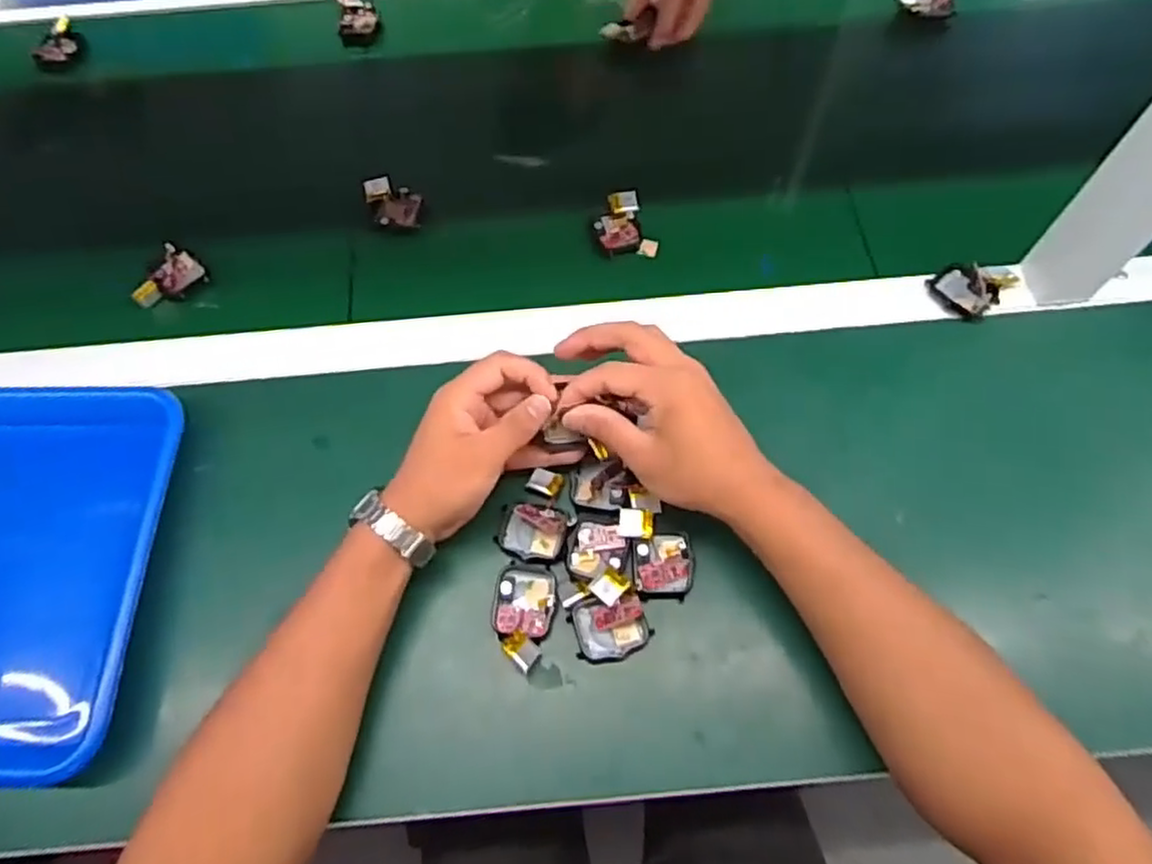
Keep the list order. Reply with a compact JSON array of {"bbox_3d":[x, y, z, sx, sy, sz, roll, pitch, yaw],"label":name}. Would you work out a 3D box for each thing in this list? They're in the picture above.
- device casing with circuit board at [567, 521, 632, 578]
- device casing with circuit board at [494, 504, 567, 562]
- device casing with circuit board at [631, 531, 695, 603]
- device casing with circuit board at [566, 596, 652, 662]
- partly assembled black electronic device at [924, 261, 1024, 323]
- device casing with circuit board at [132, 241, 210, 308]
[{"bbox_3d":[0.015,0.076,0.471,0.041,0.007,0.039,4,66,4],"label":"device casing with circuit board"},{"bbox_3d":[-0.029,0.065,0.475,0.043,0.013,0.033,9,66,6],"label":"device casing with circuit board"},{"bbox_3d":[0.056,0.086,0.467,0.040,0.008,0.043,6,66,5],"label":"device casing with circuit board"},{"bbox_3d":[0.022,0.122,0.446,0.049,0.016,0.035,-3,65,1],"label":"device casing with circuit board"},{"bbox_3d":[0.302,-0.113,0.546,0.057,0.014,0.047,-35,69,-13],"label":"partly assembled black electronic device"},{"bbox_3d":[-0.323,-0.122,0.568,0.028,0.033,0.055,42,73,18],"label":"device casing with circuit board"}]

